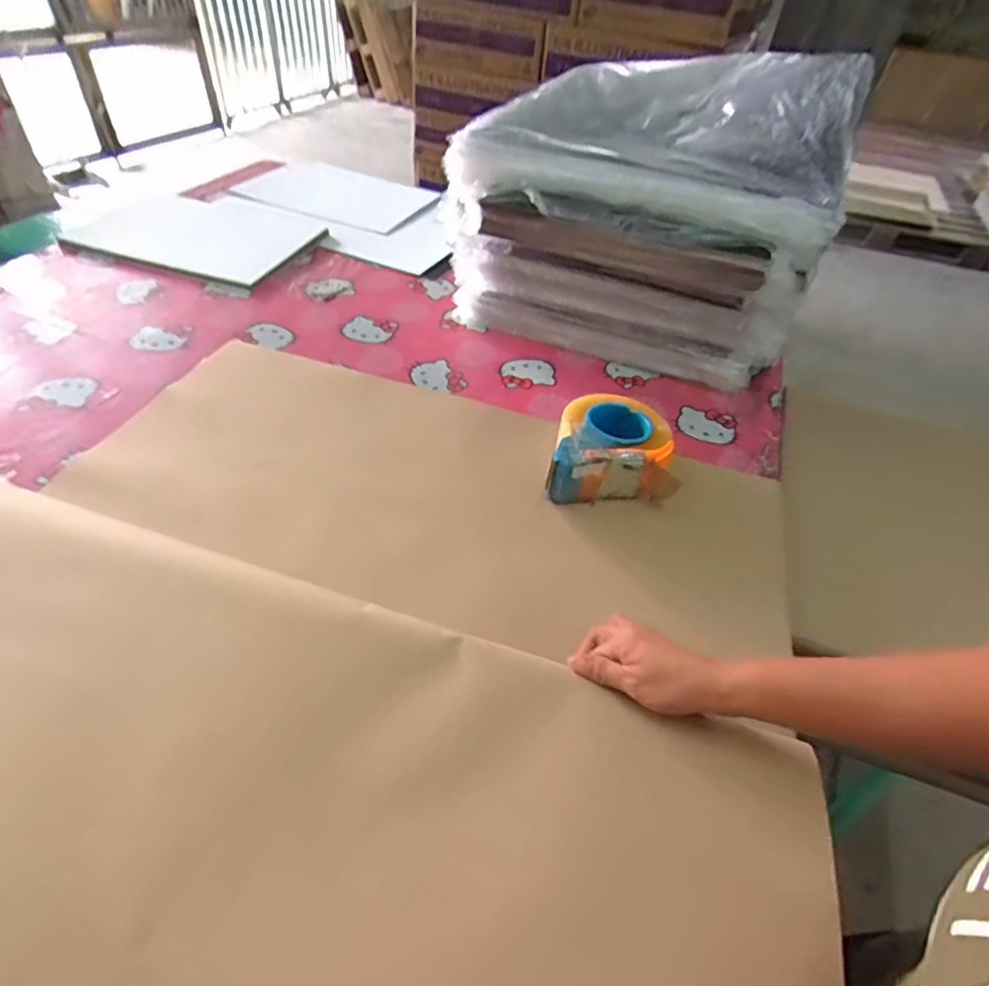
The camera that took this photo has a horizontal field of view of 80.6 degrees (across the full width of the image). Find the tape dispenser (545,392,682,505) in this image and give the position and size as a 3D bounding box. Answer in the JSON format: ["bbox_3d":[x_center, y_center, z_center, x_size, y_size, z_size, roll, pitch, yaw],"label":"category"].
[{"bbox_3d":[0.139,-0.054,0.689,0.141,0.059,0.144,8,45,3],"label":"tape dispenser"}]

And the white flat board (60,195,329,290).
[{"bbox_3d":[-0.527,-0.472,1.055,0.390,0.019,0.288,14,46,8],"label":"white flat board"}]

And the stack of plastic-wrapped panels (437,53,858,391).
[{"bbox_3d":[0.209,-0.427,0.866,0.495,0.354,0.340,20,47,14],"label":"stack of plastic-wrapped panels"}]

